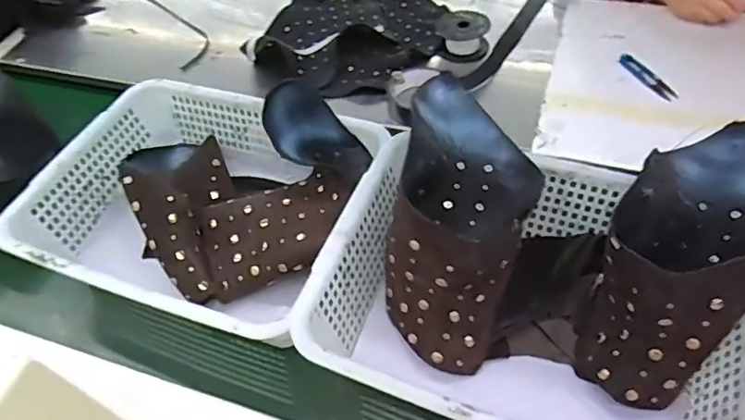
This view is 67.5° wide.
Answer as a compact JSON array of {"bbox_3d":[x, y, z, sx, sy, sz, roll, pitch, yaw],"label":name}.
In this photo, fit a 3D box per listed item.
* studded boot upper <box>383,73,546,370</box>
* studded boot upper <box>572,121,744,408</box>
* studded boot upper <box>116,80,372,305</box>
[{"bbox_3d":[0.094,-0.006,0.569,0.133,0.128,0.311,6,70,11],"label":"studded boot upper"},{"bbox_3d":[0.302,0.031,0.524,0.126,0.132,0.305,30,78,28],"label":"studded boot upper"},{"bbox_3d":[-0.149,-0.053,0.668,0.263,0.120,0.271,-23,52,-12],"label":"studded boot upper"}]

